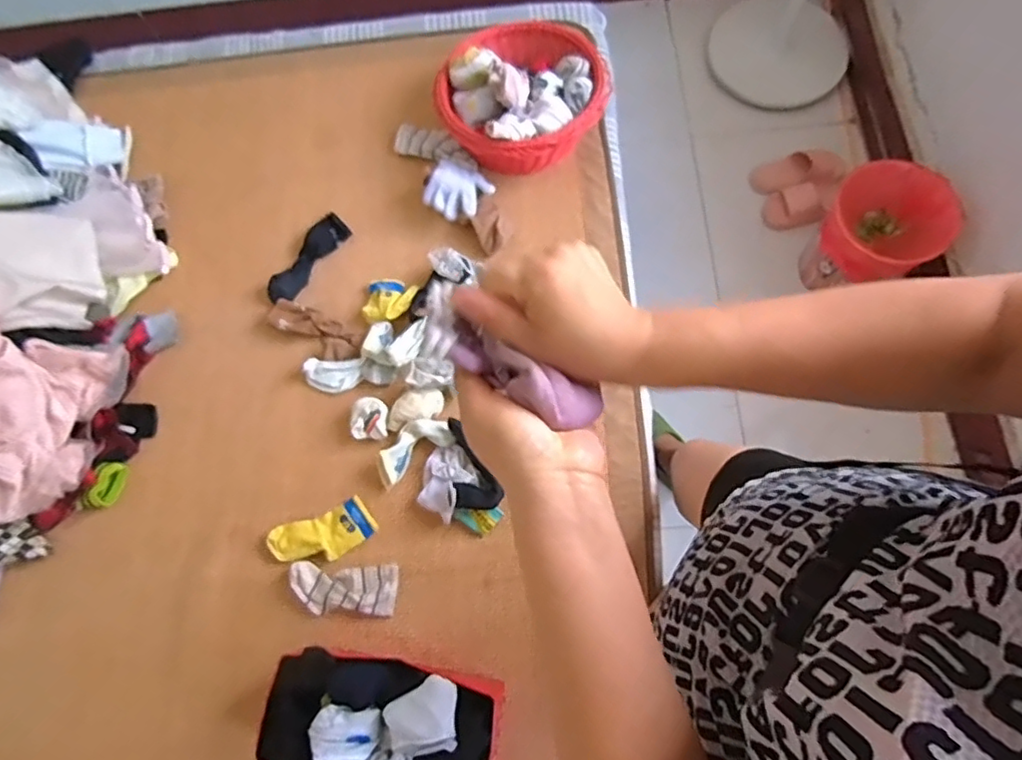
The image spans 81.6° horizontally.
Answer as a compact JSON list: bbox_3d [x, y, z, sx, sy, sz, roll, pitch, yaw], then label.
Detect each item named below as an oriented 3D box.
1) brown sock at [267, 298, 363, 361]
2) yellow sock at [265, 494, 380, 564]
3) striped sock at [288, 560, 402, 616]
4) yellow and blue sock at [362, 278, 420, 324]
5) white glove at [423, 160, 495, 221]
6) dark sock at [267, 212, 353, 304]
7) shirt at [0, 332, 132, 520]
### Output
[{"bbox_3d":[-0.316,-0.082,0.956,0.166,0.016,0.059,31,75,8],"label":"brown sock"},{"bbox_3d":[-0.276,0.229,0.873,0.149,0.020,0.073,-23,75,-7],"label":"yellow sock"},{"bbox_3d":[-0.237,0.295,0.838,0.146,0.022,0.067,3,73,0],"label":"striped sock"},{"bbox_3d":[-0.204,-0.131,0.968,0.079,0.025,0.085,28,75,8],"label":"yellow and blue sock"},{"bbox_3d":[-0.089,-0.312,0.971,0.093,0.024,0.089,37,76,10],"label":"white glove"},{"bbox_3d":[-0.346,-0.208,0.997,0.062,0.014,0.180,33,75,9],"label":"dark sock"},{"bbox_3d":[-0.727,0.041,0.860,0.194,0.170,0.304,8,73,5],"label":"shirt"}]

